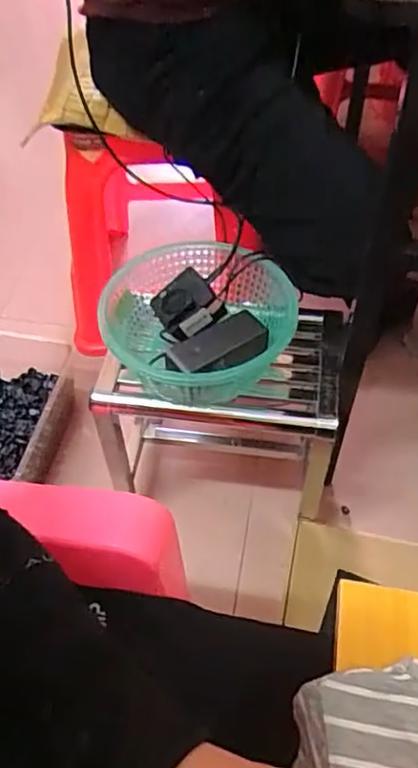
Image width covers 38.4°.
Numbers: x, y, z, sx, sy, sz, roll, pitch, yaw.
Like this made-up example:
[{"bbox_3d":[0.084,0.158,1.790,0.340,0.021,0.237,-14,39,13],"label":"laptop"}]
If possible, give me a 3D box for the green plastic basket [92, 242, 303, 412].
[{"bbox_3d":[-0.015,-0.073,0.768,0.232,0.093,0.235,8,52,9],"label":"green plastic basket"}]

